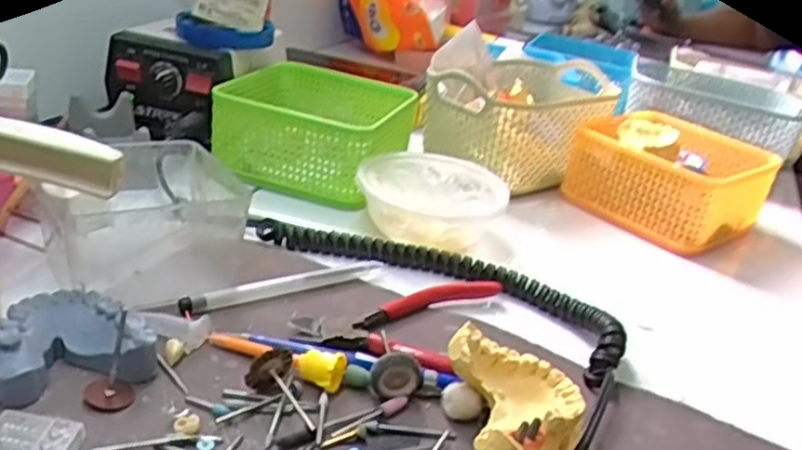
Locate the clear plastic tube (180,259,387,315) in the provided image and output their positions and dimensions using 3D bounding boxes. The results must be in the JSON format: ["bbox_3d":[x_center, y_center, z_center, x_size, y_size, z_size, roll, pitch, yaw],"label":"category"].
[{"bbox_3d":[-0.066,0.034,0.427,0.124,0.008,0.010,-10,32,-34],"label":"clear plastic tube"}]

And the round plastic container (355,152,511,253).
[{"bbox_3d":[0.021,-0.015,0.523,0.099,0.041,0.099,7,26,-4],"label":"round plastic container"}]

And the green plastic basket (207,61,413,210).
[{"bbox_3d":[-0.066,-0.078,0.597,0.133,0.062,0.138,17,27,15],"label":"green plastic basket"}]

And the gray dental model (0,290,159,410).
[{"bbox_3d":[-0.151,0.053,0.338,0.066,0.024,0.054,-7,30,-30],"label":"gray dental model"}]

